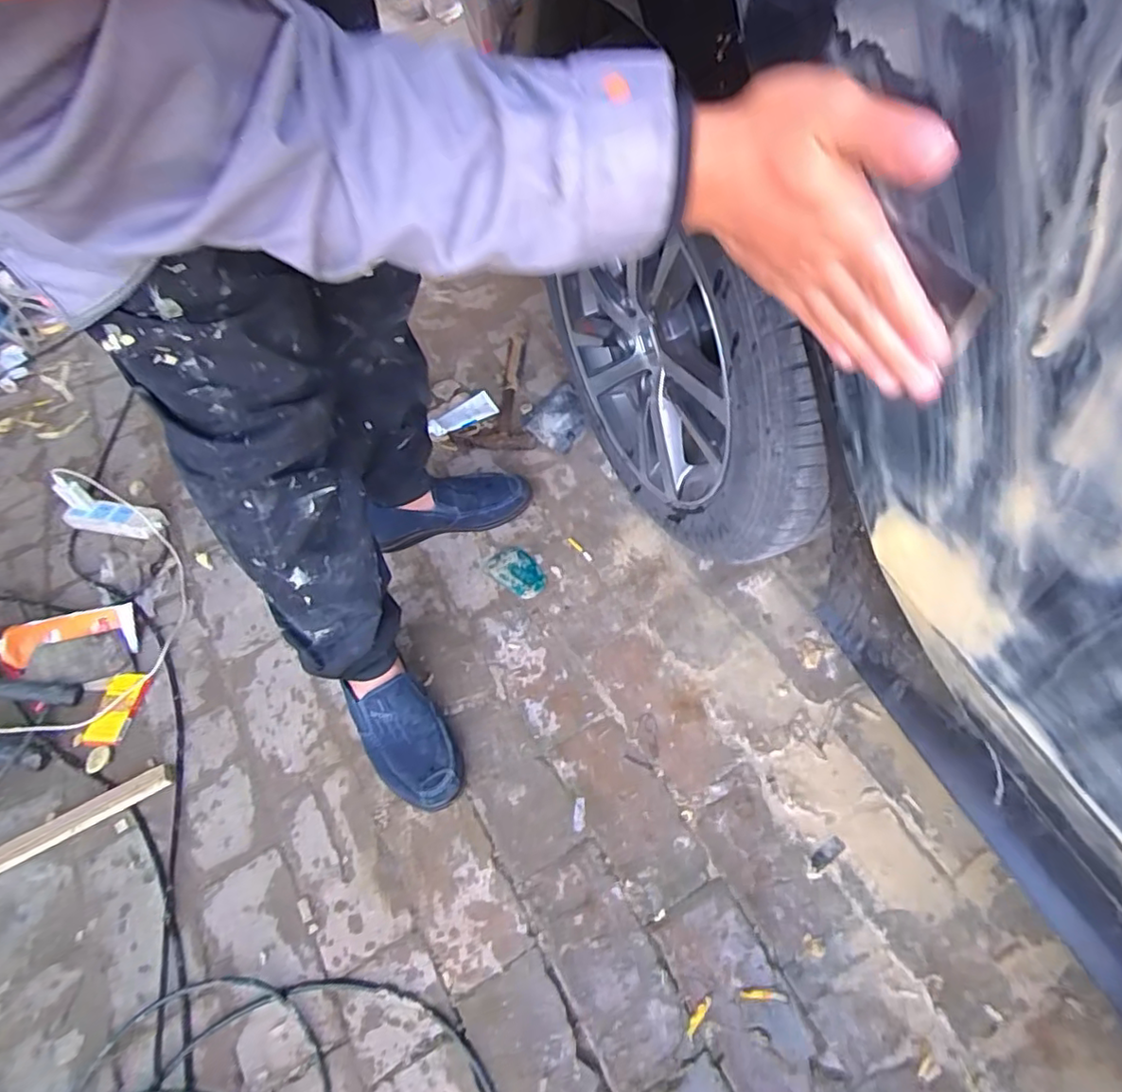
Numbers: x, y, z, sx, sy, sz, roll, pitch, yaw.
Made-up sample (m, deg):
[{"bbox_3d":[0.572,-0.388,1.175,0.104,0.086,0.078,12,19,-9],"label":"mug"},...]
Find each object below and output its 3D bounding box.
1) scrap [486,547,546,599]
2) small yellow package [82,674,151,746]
[{"bbox_3d":[-0.069,0.041,0.992,0.104,0.012,0.066,37,71,27],"label":"scrap"},{"bbox_3d":[-0.657,0.236,0.899,0.060,0.016,0.110,-5,54,1],"label":"small yellow package"}]

